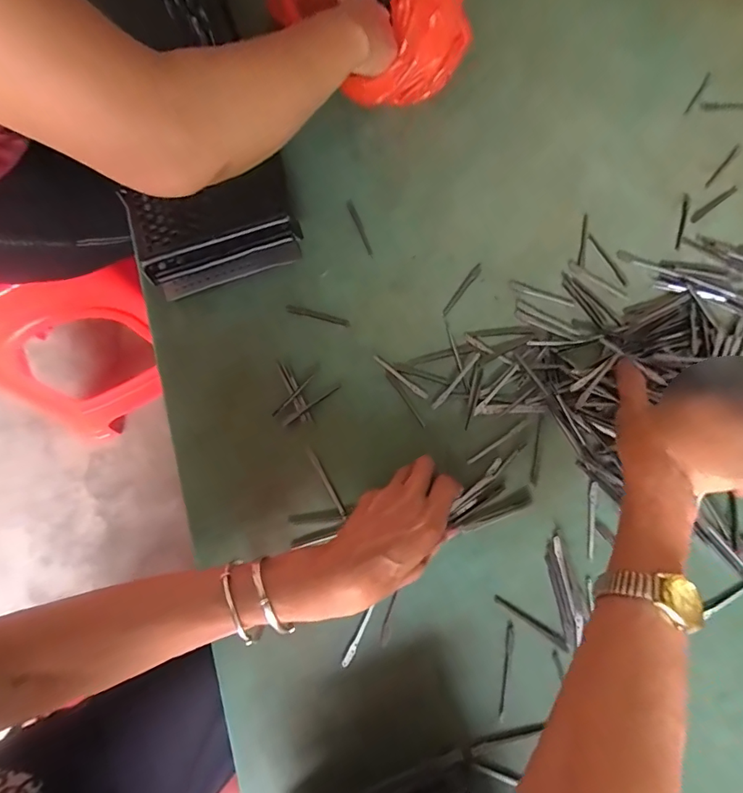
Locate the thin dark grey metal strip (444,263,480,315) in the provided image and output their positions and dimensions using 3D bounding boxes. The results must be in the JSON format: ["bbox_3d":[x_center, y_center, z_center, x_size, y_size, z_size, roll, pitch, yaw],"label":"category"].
[{"bbox_3d":[0.092,-0.108,0.462,0.008,0.004,0.066,36,79,10],"label":"thin dark grey metal strip"}]

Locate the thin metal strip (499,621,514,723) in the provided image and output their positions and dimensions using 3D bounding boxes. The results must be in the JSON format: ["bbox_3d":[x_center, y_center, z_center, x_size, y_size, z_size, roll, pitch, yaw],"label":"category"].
[{"bbox_3d":[0.108,0.220,0.368,0.006,0.004,0.071,12,76,5],"label":"thin metal strip"}]

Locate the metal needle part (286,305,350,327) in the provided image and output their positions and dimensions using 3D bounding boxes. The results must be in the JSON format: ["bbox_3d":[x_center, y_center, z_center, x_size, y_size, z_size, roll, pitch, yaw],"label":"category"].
[{"bbox_3d":[-0.054,-0.082,0.459,0.065,0.004,0.008,14,76,6],"label":"metal needle part"}]

